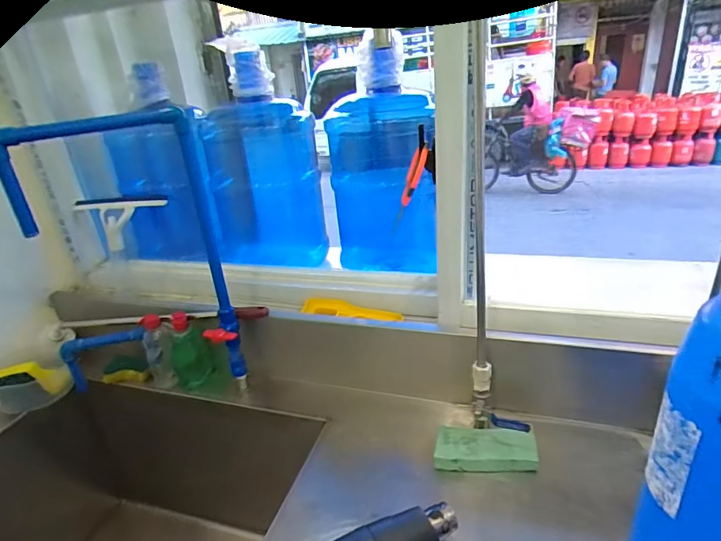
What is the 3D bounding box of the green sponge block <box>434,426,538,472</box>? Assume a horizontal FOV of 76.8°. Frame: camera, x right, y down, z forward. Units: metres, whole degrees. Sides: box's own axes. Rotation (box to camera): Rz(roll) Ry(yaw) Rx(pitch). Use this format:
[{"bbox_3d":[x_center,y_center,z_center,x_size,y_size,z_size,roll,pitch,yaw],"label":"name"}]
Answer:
[{"bbox_3d":[0.191,0.274,0.697,0.148,0.034,0.061,-1,25,10],"label":"green sponge block"}]

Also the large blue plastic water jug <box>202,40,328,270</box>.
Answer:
[{"bbox_3d":[-0.240,-0.260,1.137,0.255,0.459,0.289,-9,25,-7],"label":"large blue plastic water jug"}]

